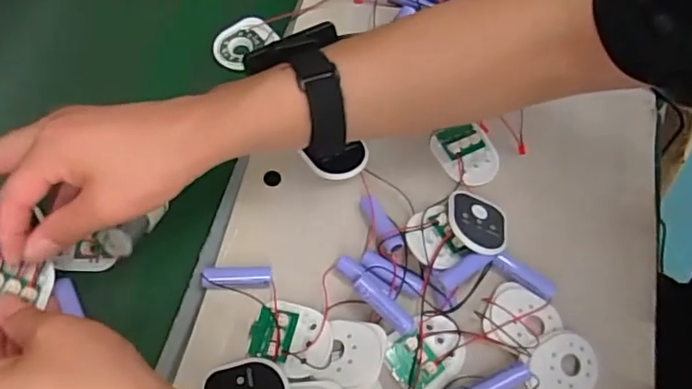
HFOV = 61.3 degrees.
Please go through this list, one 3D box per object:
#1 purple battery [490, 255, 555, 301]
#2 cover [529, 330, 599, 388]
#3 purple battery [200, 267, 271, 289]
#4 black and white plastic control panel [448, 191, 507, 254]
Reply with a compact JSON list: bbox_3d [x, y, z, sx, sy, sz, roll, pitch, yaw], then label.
[{"bbox_3d":[0.133,0.060,0.434,0.050,0.011,0.013,33,66,12],"label":"purple battery"},{"bbox_3d":[0.149,0.123,0.406,0.053,0.013,0.045,-35,71,-19],"label":"cover"},{"bbox_3d":[-0.078,0.061,0.419,0.048,0.017,0.015,1,64,-3],"label":"purple battery"},{"bbox_3d":[0.100,0.021,0.447,0.048,0.012,0.062,22,44,-1],"label":"black and white plastic control panel"}]

